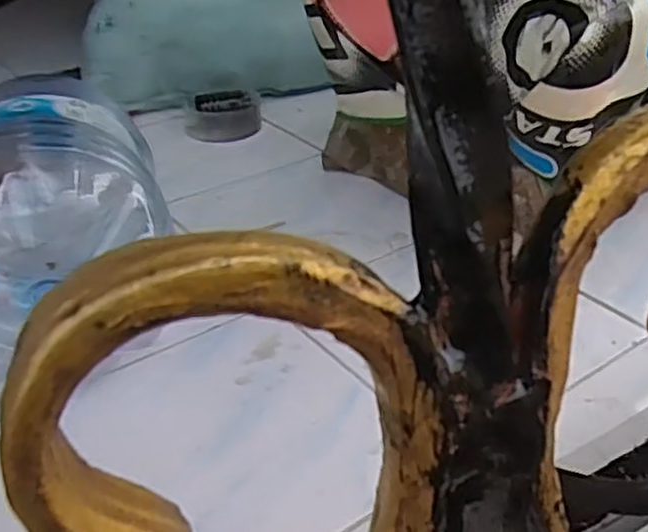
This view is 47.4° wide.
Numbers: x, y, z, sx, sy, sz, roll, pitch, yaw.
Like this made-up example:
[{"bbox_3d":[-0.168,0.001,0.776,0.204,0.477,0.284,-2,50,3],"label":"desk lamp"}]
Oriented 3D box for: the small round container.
[{"bbox_3d":[-0.182,-0.282,1.319,0.135,0.055,0.144,-6,32,-6],"label":"small round container"}]

